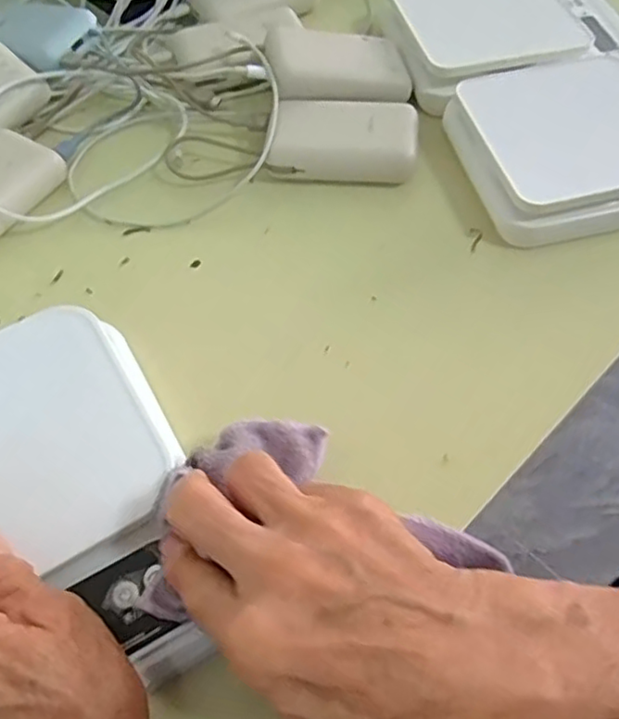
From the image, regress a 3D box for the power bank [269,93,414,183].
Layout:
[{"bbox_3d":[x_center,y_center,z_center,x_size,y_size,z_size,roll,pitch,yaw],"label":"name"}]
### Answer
[{"bbox_3d":[0.026,-0.154,0.446,0.094,0.028,0.064,5,58,6],"label":"power bank"}]

